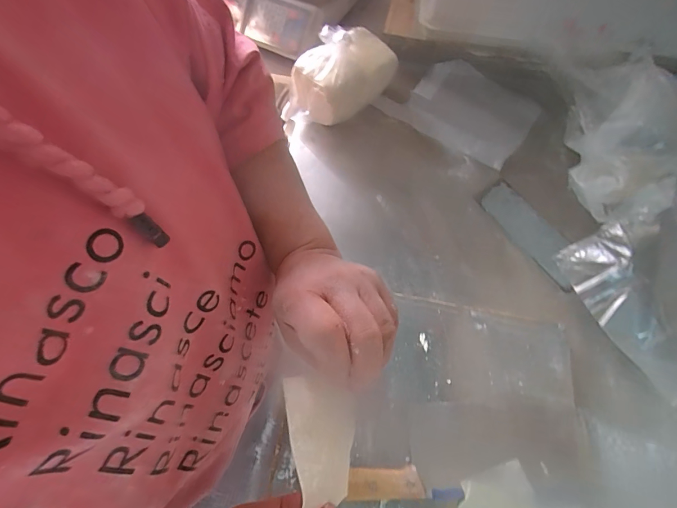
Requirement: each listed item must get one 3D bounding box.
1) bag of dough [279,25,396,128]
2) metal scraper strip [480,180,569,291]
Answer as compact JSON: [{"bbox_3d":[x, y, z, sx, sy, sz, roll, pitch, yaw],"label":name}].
[{"bbox_3d":[0.007,-0.296,0.612,0.192,0.160,0.086,-17,67,-11],"label":"bag of dough"},{"bbox_3d":[0.301,-0.034,0.574,0.071,0.009,0.179,-37,75,-16],"label":"metal scraper strip"}]

